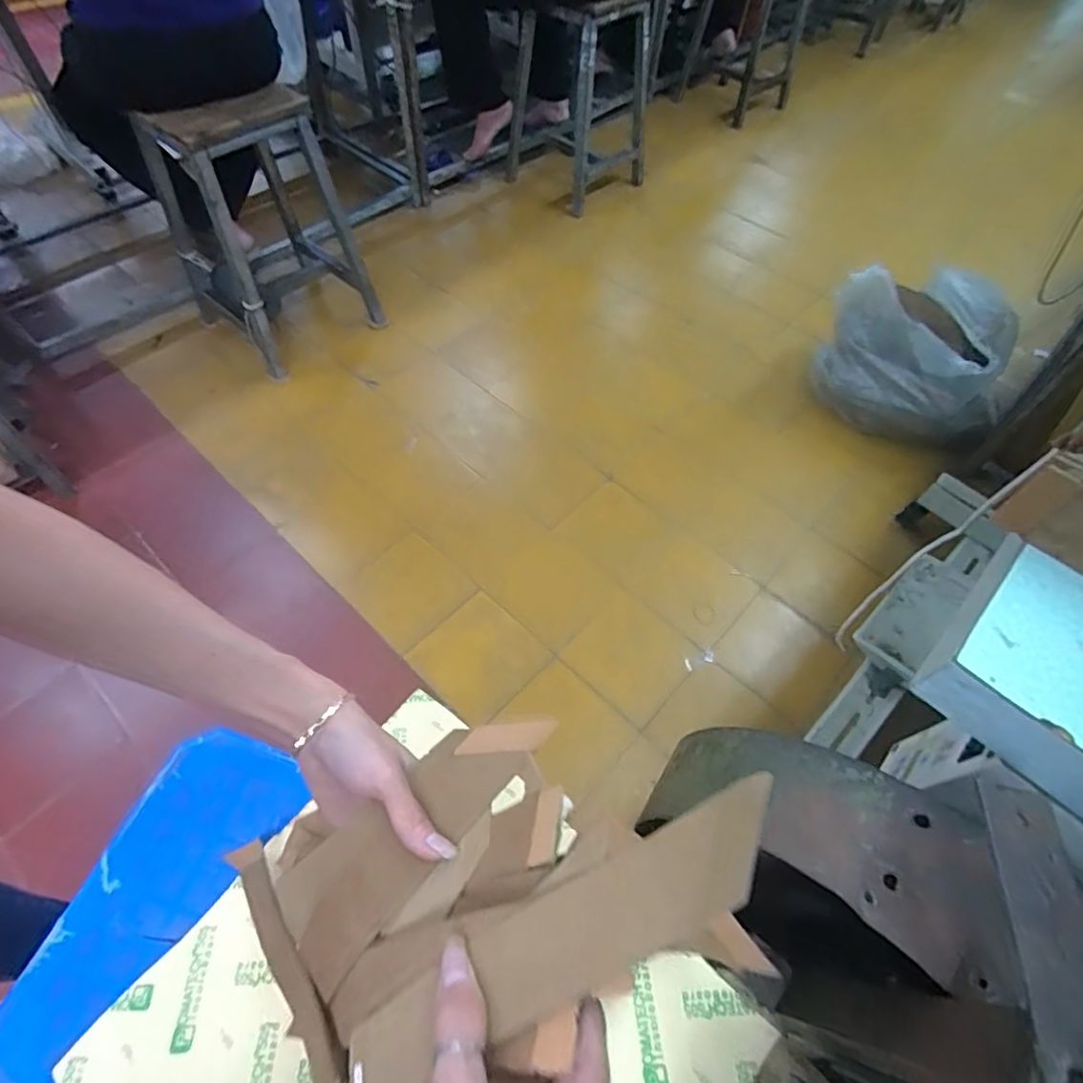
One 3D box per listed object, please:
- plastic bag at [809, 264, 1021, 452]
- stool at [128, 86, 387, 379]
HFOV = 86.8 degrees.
[{"bbox_3d":[0.819,-0.411,1.257,0.406,0.265,0.218,35,62,19],"label":"plastic bag"},{"bbox_3d":[-0.664,-0.743,1.353,0.356,0.529,0.374,-37,65,-23],"label":"stool"}]

